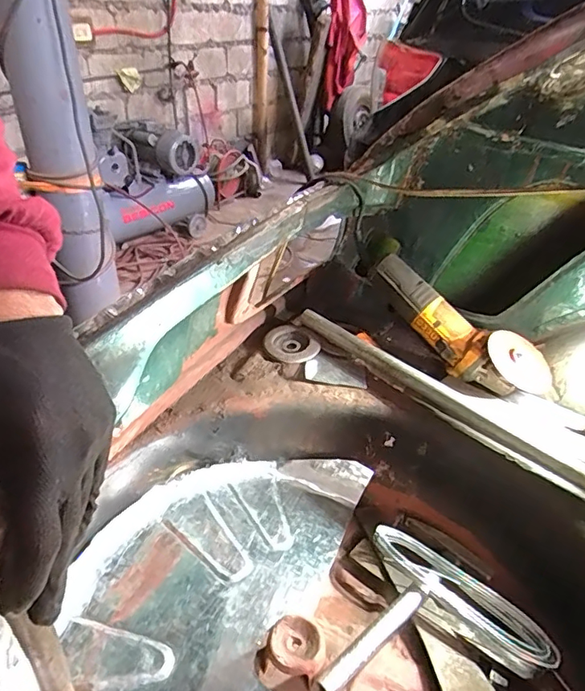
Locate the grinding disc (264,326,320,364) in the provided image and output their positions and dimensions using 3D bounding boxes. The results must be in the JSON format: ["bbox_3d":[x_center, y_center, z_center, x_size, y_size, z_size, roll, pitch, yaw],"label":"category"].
[{"bbox_3d":[-0.002,0.001,0.781,0.084,0.017,0.084,1,33,-1],"label":"grinding disc"}]

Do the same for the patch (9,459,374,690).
[{"bbox_3d":[-0.120,0.295,0.561,0.249,0.047,0.536,14,35,18],"label":"patch"}]

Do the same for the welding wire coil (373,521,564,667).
[{"bbox_3d":[0.193,0.282,0.592,0.220,0.035,0.047,25,40,31],"label":"welding wire coil"}]

